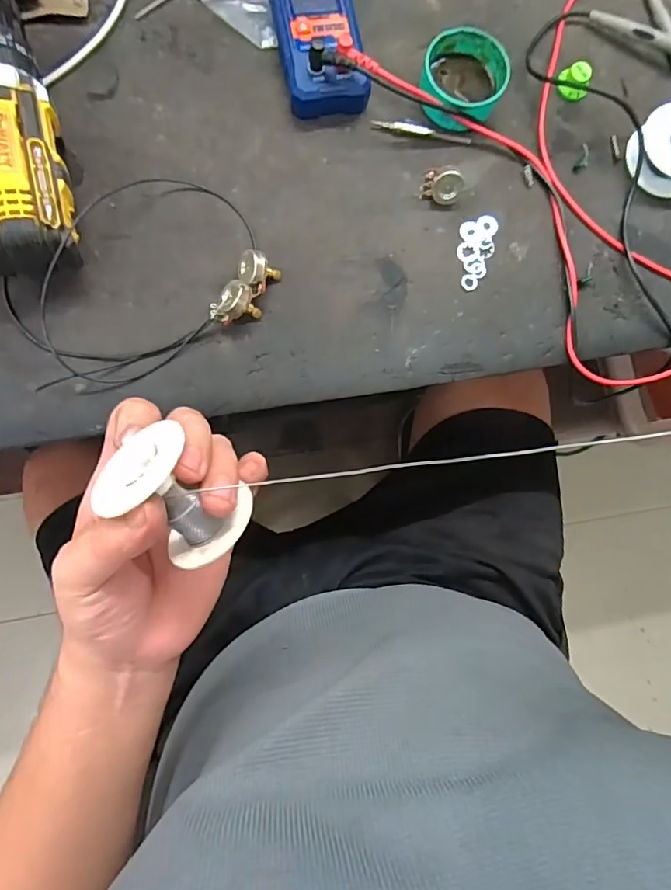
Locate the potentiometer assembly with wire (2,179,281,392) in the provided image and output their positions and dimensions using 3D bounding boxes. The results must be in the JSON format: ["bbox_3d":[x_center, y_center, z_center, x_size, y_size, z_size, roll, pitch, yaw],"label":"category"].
[{"bbox_3d":[-0.134,-0.116,0.328,0.168,0.024,0.126,-29,86,-8],"label":"potentiometer assembly with wire"}]

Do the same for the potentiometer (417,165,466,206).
[{"bbox_3d":[0.077,-0.186,0.357,0.029,0.022,0.018,21,82,-2],"label":"potentiometer"}]

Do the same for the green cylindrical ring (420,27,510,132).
[{"bbox_3d":[0.093,-0.267,0.364,0.060,0.026,0.062,1,83,-5],"label":"green cylindrical ring"}]

